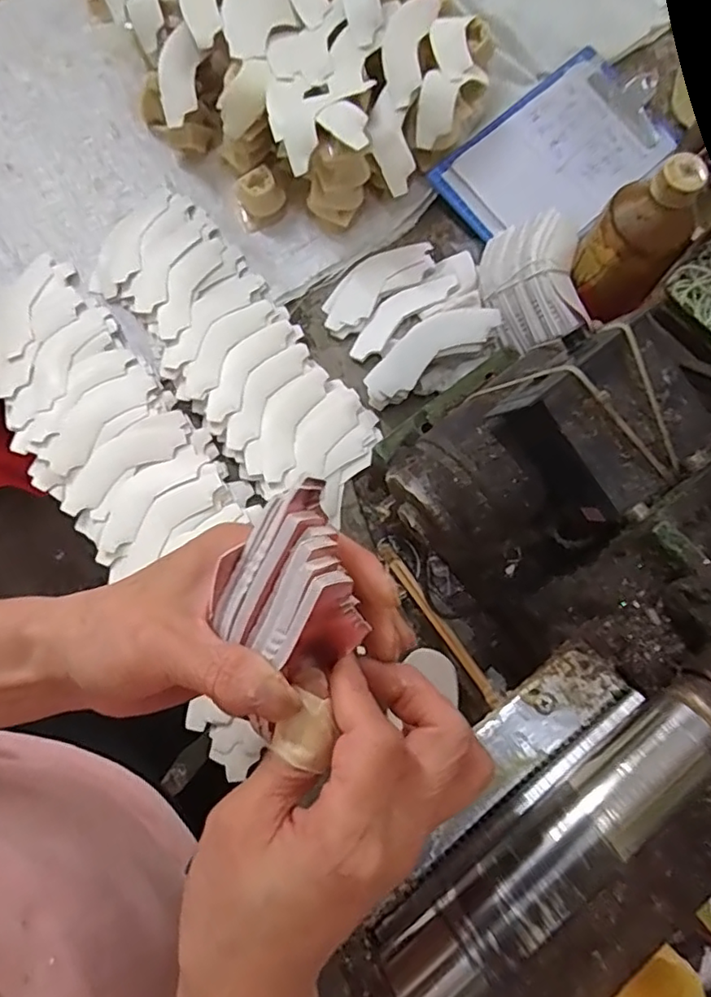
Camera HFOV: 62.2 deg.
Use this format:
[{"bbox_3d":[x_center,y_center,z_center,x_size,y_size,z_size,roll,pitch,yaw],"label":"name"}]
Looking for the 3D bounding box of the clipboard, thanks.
[{"bbox_3d":[0.201,-0.340,0.591,0.211,0.015,0.142,-40,86,-2],"label":"clipboard"}]

